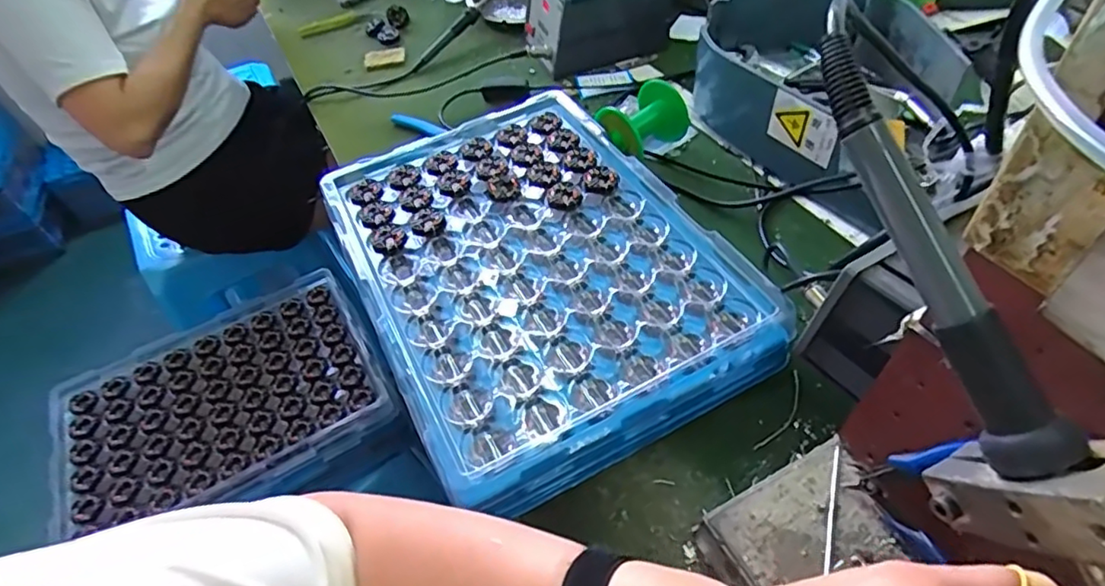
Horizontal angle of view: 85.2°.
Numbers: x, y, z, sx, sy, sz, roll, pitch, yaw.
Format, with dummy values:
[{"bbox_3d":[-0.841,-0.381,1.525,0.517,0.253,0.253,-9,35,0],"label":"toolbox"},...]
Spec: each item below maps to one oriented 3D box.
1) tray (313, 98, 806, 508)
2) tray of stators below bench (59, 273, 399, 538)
[{"bbox_3d":[-0.023,-0.035,0.530,0.280,0.045,0.389,-25,50,-13],"label":"tray"},{"bbox_3d":[-0.414,0.133,0.745,0.367,0.029,0.289,-29,51,-16],"label":"tray of stators below bench"}]

